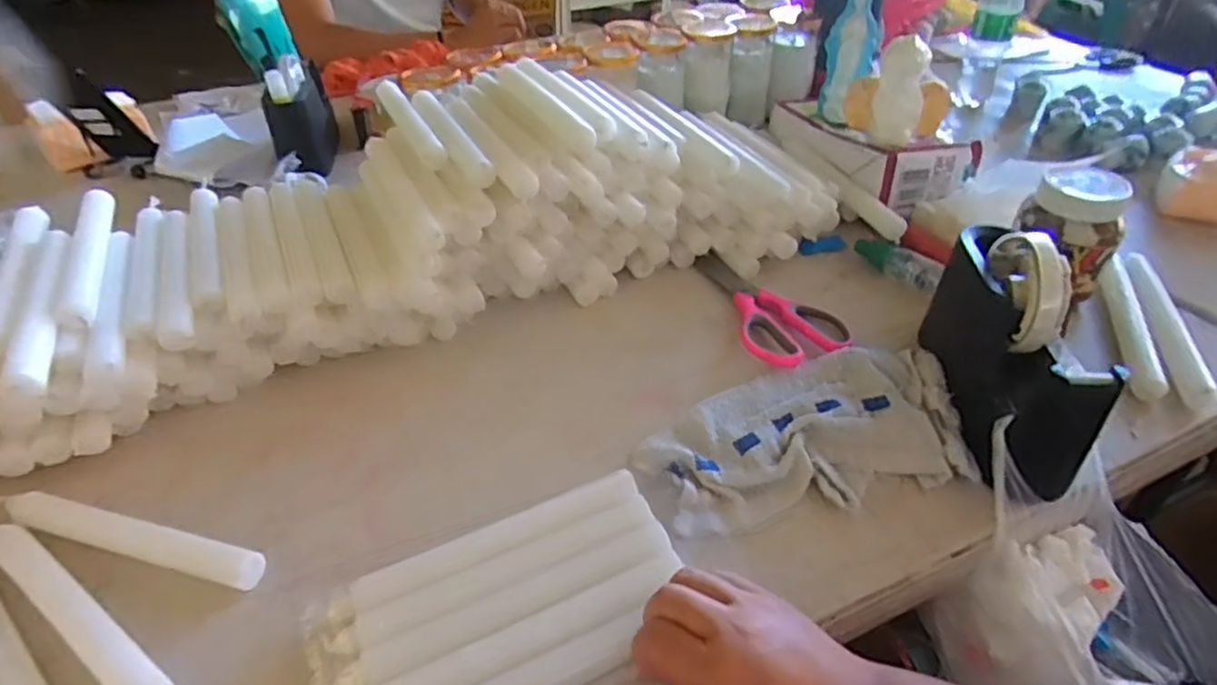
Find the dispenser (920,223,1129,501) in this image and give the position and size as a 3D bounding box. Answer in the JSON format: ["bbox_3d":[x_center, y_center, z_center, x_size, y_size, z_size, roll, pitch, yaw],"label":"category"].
[{"bbox_3d":[0.276,-0.007,0.458,0.061,0.111,0.181,1,40,3],"label":"dispenser"}]

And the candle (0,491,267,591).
[{"bbox_3d":[-0.310,0.123,0.429,0.197,0.015,0.024,9,41,14],"label":"candle"}]

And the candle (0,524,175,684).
[{"bbox_3d":[-0.316,0.154,0.389,0.195,0.015,0.021,22,46,27],"label":"candle"}]

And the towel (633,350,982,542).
[{"bbox_3d":[0.140,0.062,0.479,0.226,0.022,0.125,-10,40,-10],"label":"towel"}]

